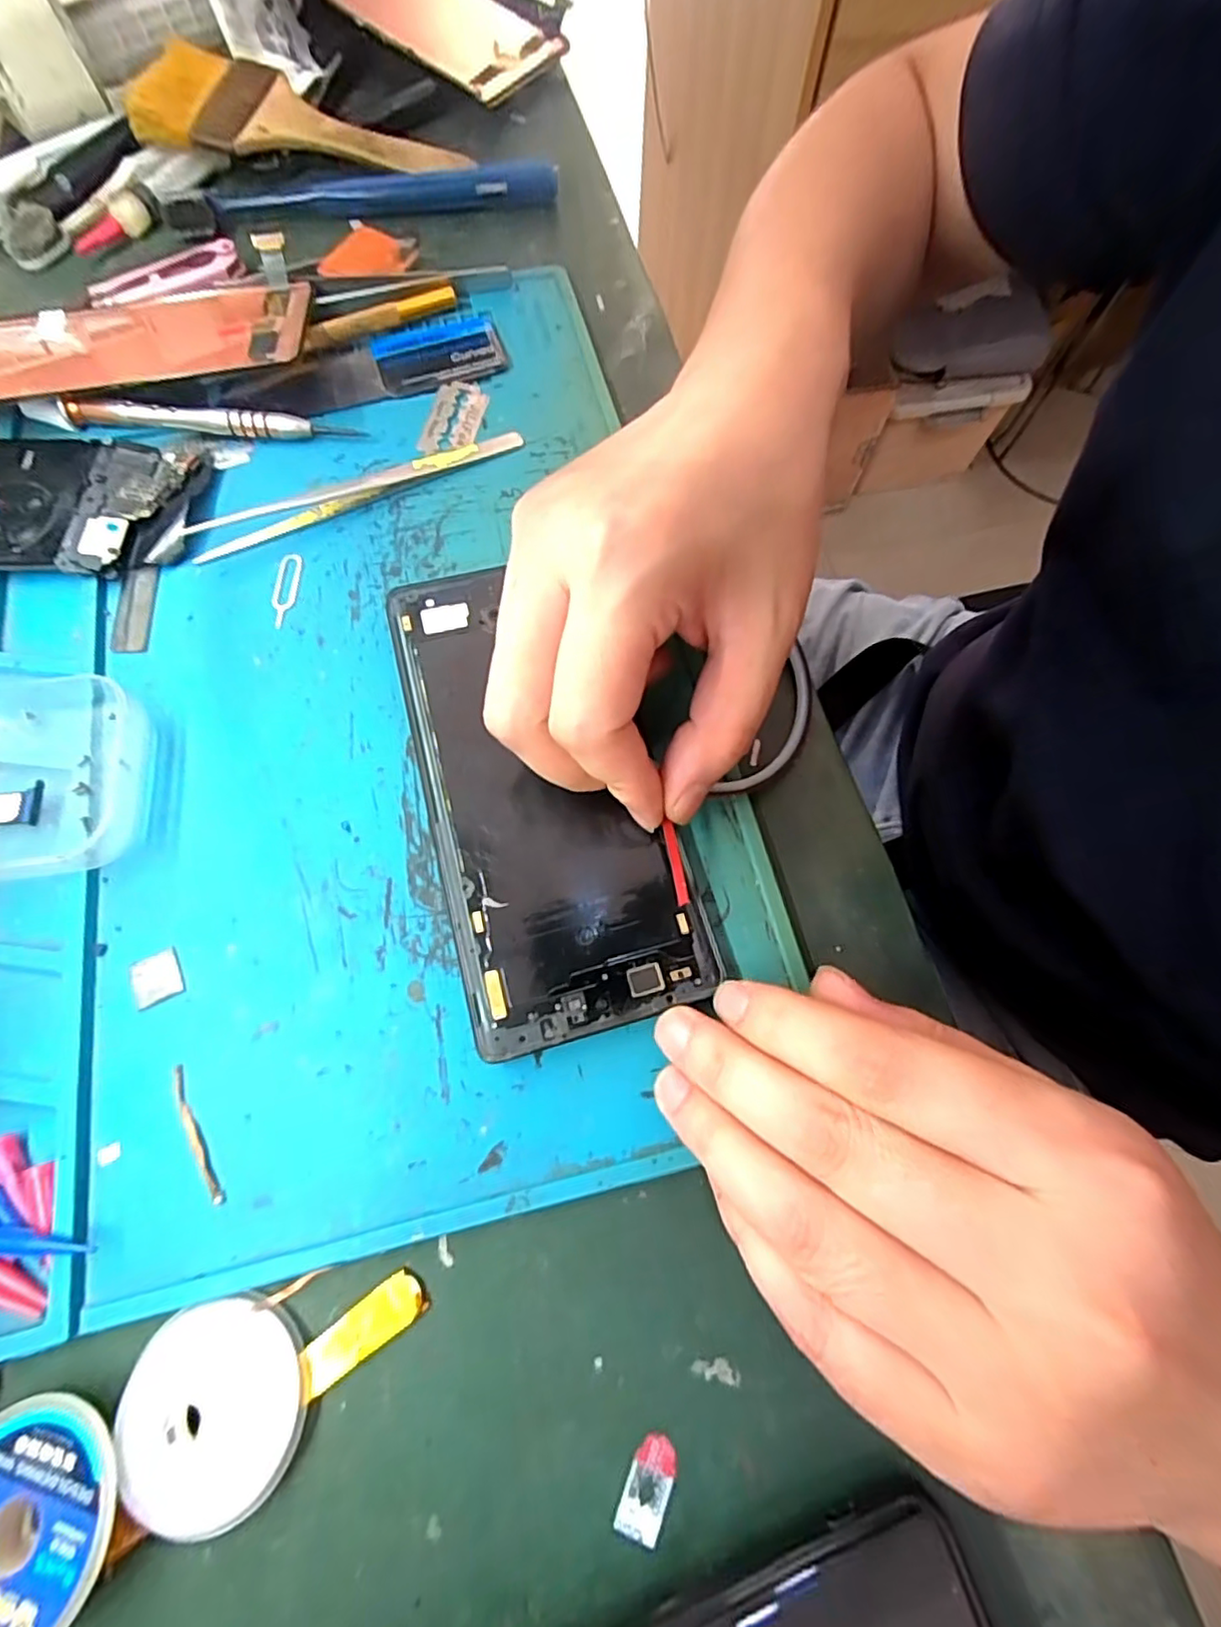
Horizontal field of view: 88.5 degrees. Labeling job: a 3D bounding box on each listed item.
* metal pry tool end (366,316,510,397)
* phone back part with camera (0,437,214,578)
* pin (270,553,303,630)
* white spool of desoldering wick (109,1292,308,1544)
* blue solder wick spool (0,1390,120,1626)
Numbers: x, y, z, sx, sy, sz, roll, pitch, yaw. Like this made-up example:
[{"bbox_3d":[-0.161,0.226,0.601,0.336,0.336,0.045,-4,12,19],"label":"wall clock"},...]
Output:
[{"bbox_3d":[-0.075,-0.201,0.273,0.054,0.004,0.036,-16,71,-7],"label":"metal pry tool end"},{"bbox_3d":[-0.202,-0.119,0.240,0.086,0.009,0.064,0,70,-1],"label":"phone back part with camera"},{"bbox_3d":[-0.122,-0.084,0.234,0.010,0.004,0.034,3,70,0],"label":"pin"},{"bbox_3d":[-0.095,0.143,0.149,0.039,0.008,0.043,-22,72,-9],"label":"white spool of desoldering wick"},{"bbox_3d":[-0.131,0.158,0.138,0.042,0.013,0.043,0,70,-1],"label":"blue solder wick spool"}]

